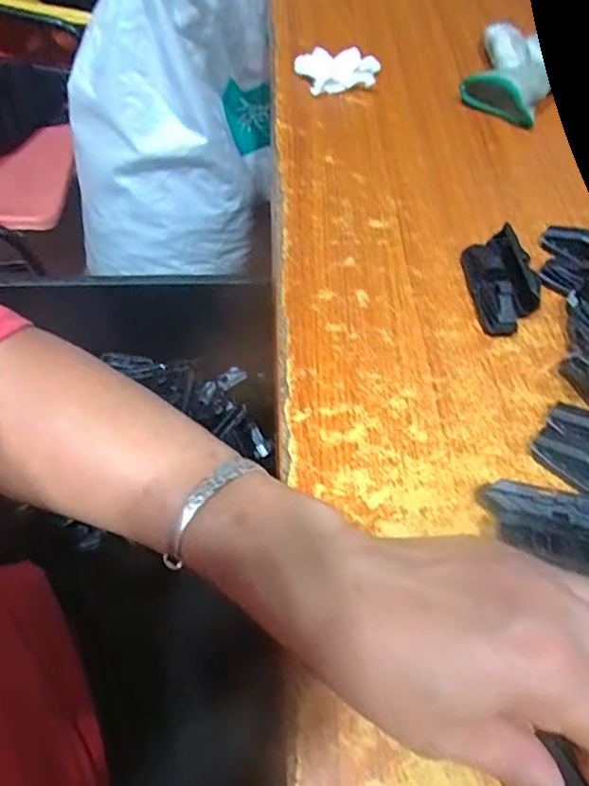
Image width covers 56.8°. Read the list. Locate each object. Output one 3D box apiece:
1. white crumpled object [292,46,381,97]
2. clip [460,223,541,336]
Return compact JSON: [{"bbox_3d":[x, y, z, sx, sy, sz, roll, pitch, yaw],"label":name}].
[{"bbox_3d":[0.042,-0.294,0.490,0.078,0.015,0.056,-12,58,-13],"label":"white crumpled object"},{"bbox_3d":[0.139,-0.079,0.361,0.043,0.023,0.090,1,56,-6],"label":"clip"}]

